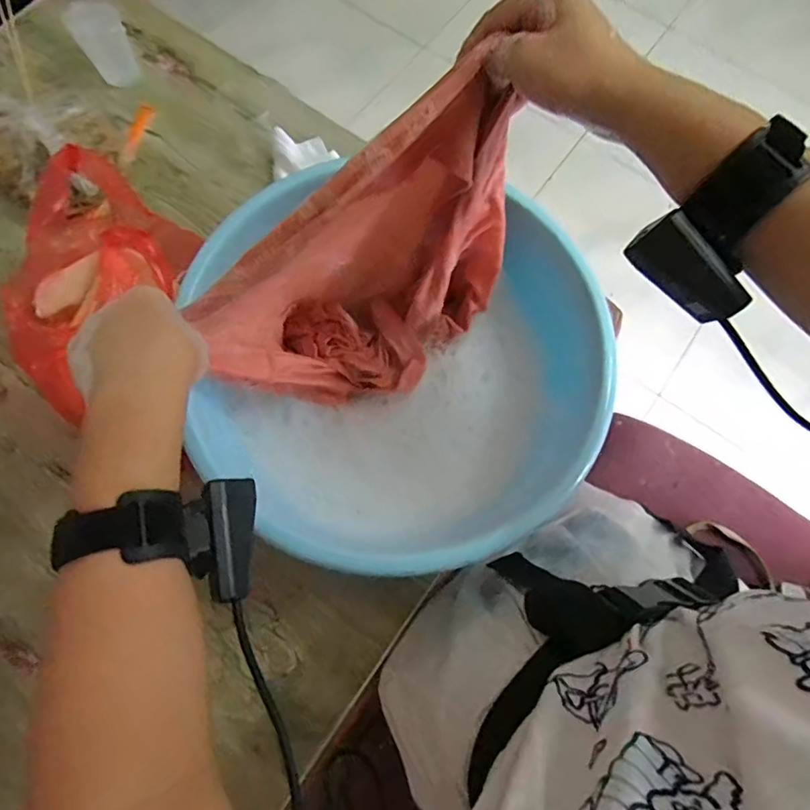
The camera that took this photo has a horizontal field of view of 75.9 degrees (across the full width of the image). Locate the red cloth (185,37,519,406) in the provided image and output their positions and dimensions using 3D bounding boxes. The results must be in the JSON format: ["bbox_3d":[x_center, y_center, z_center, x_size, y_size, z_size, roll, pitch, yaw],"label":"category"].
[{"bbox_3d":[-0.034,-0.104,0.411,0.251,0.238,0.100,-17,71,-8],"label":"red cloth"}]

